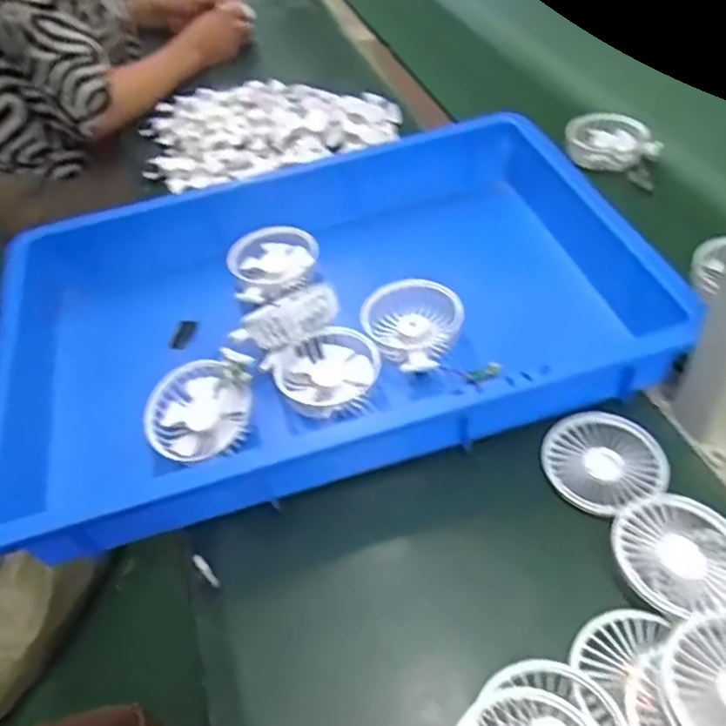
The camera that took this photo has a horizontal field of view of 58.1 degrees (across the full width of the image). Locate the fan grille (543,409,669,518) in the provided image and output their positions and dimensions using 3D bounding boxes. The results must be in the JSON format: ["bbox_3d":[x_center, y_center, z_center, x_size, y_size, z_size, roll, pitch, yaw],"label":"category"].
[{"bbox_3d":[0.189,0.074,0.513,0.086,0.014,0.092,-3,47,3],"label":"fan grille"}]

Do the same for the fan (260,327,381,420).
[{"bbox_3d":[-0.031,0.011,0.580,0.090,0.027,0.086,-3,47,3],"label":"fan"}]

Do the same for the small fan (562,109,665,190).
[{"bbox_3d":[0.302,-0.254,0.775,0.078,0.037,0.125,-37,54,-25],"label":"small fan"}]

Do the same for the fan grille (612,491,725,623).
[{"bbox_3d":[0.216,0.128,0.441,0.084,0.023,0.089,-3,47,3],"label":"fan grille"}]

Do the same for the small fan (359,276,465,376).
[{"bbox_3d":[0.047,-0.036,0.604,0.080,0.040,0.106,-17,48,-9],"label":"small fan"}]

